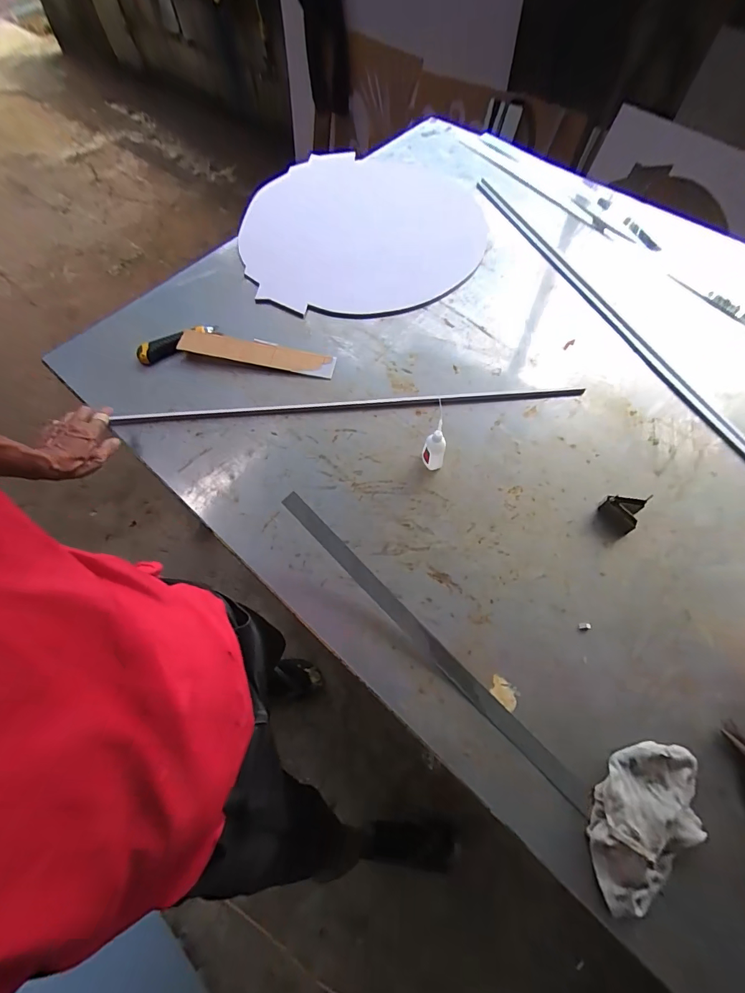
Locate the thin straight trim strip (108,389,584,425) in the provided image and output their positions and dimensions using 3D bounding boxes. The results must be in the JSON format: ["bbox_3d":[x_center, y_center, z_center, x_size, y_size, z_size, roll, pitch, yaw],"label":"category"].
[{"bbox_3d":[-0.060,-0.168,0.797,0.854,0.017,0.018,-3,64,2],"label":"thin straight trim strip"}]

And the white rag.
[{"bbox_3d":[0.309,0.362,0.484,0.187,0.039,0.112,-41,69,-15],"label":"white rag"}]

